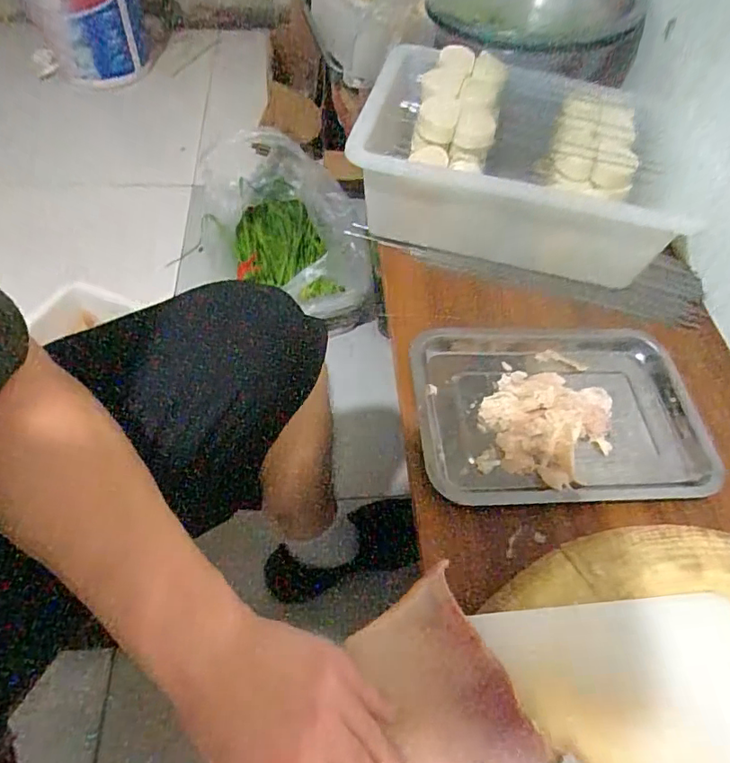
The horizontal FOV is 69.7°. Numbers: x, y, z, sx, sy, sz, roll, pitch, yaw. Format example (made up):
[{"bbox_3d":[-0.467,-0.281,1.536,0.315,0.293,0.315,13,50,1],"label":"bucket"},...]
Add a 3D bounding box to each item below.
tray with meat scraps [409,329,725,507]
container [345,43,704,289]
[{"bbox_3d":[0.215,0.029,0.576,0.318,0.045,0.219,-1,55,-5],"label":"tray with meat scraps"},{"bbox_3d":[0.189,-0.302,0.704,0.383,0.145,0.283,9,55,2],"label":"container"}]

